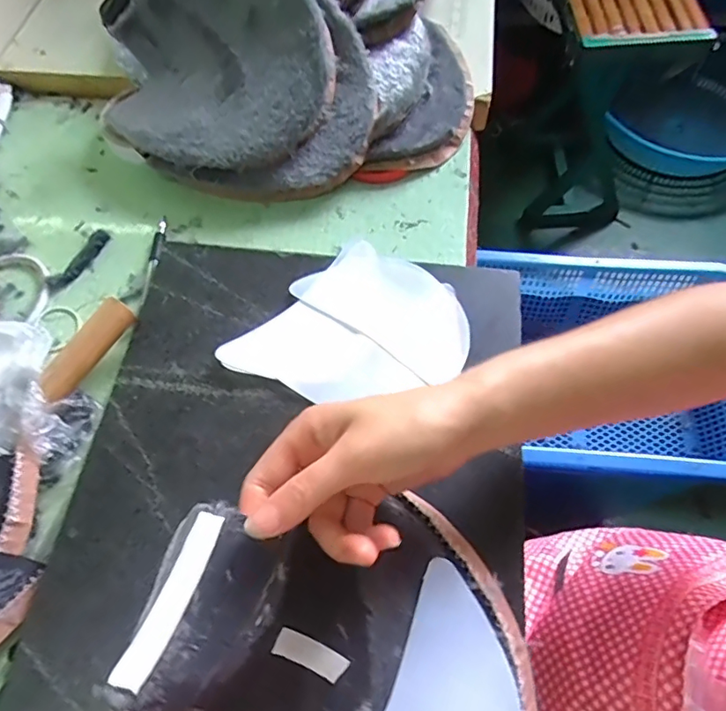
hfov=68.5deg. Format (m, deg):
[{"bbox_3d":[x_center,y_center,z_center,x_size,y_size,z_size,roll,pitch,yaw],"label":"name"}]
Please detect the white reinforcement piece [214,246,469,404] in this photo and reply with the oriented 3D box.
[{"bbox_3d":[0.023,-0.041,0.414,0.137,0.008,0.076,32,68,19],"label":"white reinforcement piece"}]

